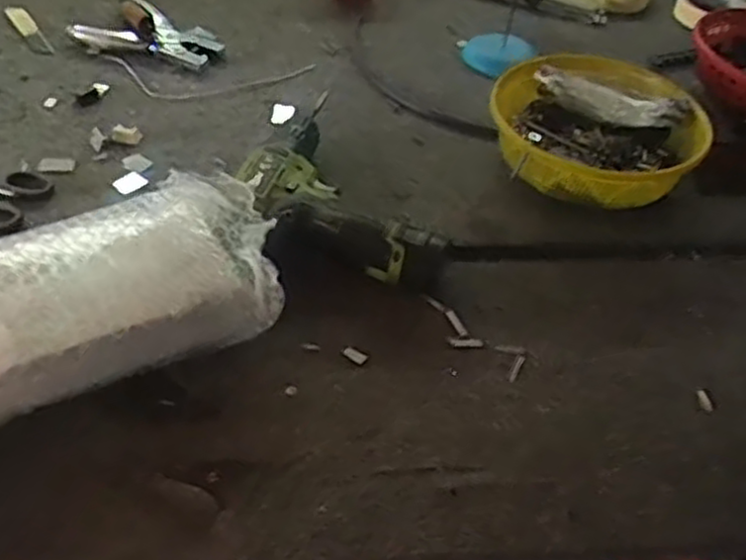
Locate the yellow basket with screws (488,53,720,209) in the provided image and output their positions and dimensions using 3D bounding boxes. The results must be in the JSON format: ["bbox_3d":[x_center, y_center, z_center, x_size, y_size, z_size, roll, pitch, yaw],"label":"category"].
[{"bbox_3d":[0.199,-0.128,0.725,0.193,0.077,0.169,27,48,19],"label":"yellow basket with screws"}]

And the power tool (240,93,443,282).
[{"bbox_3d":[-0.007,-0.089,0.675,0.186,0.050,0.204,18,45,10],"label":"power tool"}]

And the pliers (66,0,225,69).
[{"bbox_3d":[-0.240,-0.260,0.837,0.140,0.027,0.097,27,47,19],"label":"pliers"}]

